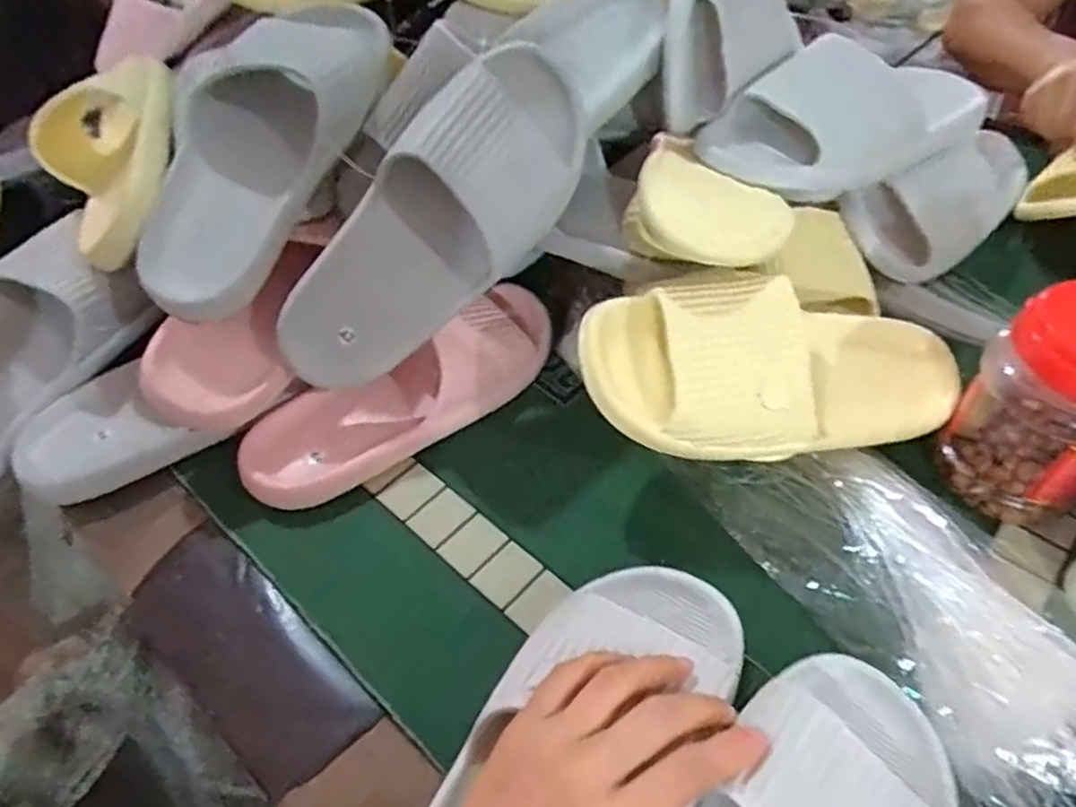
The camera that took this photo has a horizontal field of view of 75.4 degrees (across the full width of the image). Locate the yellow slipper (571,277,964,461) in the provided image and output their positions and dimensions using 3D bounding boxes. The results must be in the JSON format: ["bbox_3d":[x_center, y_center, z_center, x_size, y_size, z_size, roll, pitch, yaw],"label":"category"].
[{"bbox_3d":[0.158,-0.017,0.448,0.267,0.075,0.108,2,83,-11],"label":"yellow slipper"}]

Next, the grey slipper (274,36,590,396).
[{"bbox_3d":[-0.074,-0.113,0.456,0.260,0.107,0.080,-46,52,12],"label":"grey slipper"}]

